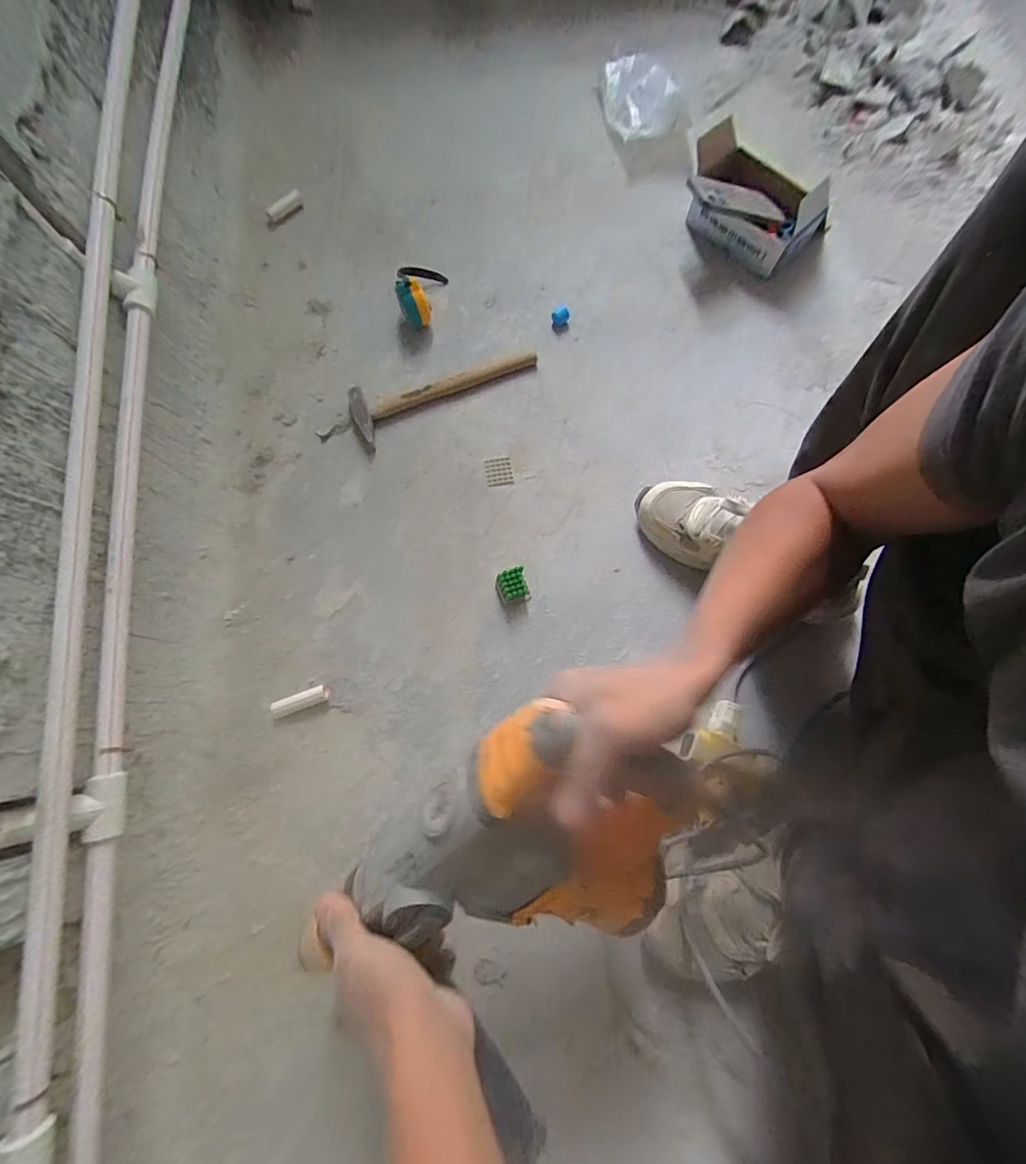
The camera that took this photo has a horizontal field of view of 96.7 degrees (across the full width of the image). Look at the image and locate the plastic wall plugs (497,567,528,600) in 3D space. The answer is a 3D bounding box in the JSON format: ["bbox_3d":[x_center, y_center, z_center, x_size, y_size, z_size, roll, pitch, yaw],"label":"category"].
[{"bbox_3d":[0.001,0.005,0.625,0.037,0.033,0.041,-18,75,-5],"label":"plastic wall plugs"}]

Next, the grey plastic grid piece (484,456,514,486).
[{"bbox_3d":[-0.021,-0.166,0.682,0.040,0.004,0.044,-8,74,-3],"label":"grey plastic grid piece"}]

